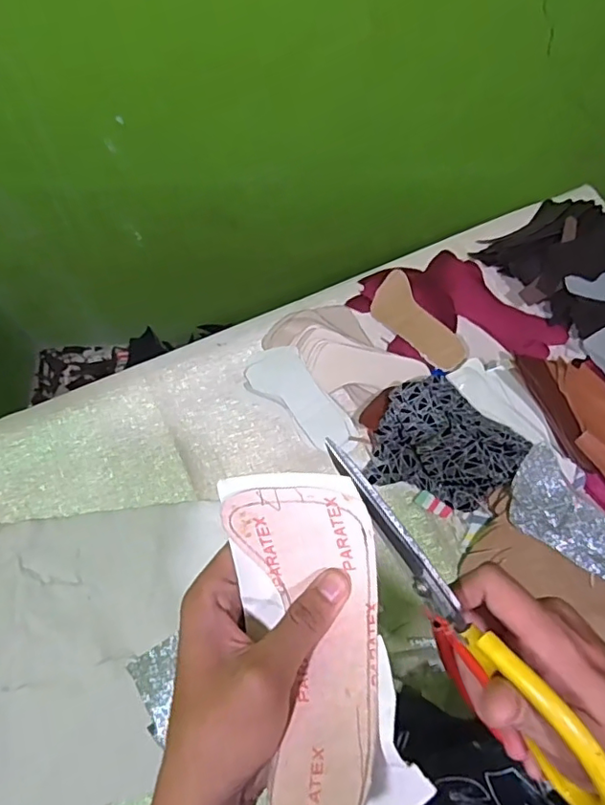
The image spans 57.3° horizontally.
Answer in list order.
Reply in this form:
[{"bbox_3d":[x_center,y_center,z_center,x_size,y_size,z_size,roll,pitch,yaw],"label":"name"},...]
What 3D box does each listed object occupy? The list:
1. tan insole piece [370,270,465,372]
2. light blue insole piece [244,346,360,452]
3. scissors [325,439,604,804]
[{"bbox_3d":[0.167,-0.115,0.808,0.068,0.018,0.164,-43,73,11],"label":"tan insole piece"},{"bbox_3d":[-0.004,-0.001,0.776,0.082,0.007,0.190,-37,72,-3],"label":"light blue insole piece"},{"bbox_3d":[0.073,0.107,0.267,0.024,0.044,0.200,-33,74,-13],"label":"scissors"}]

